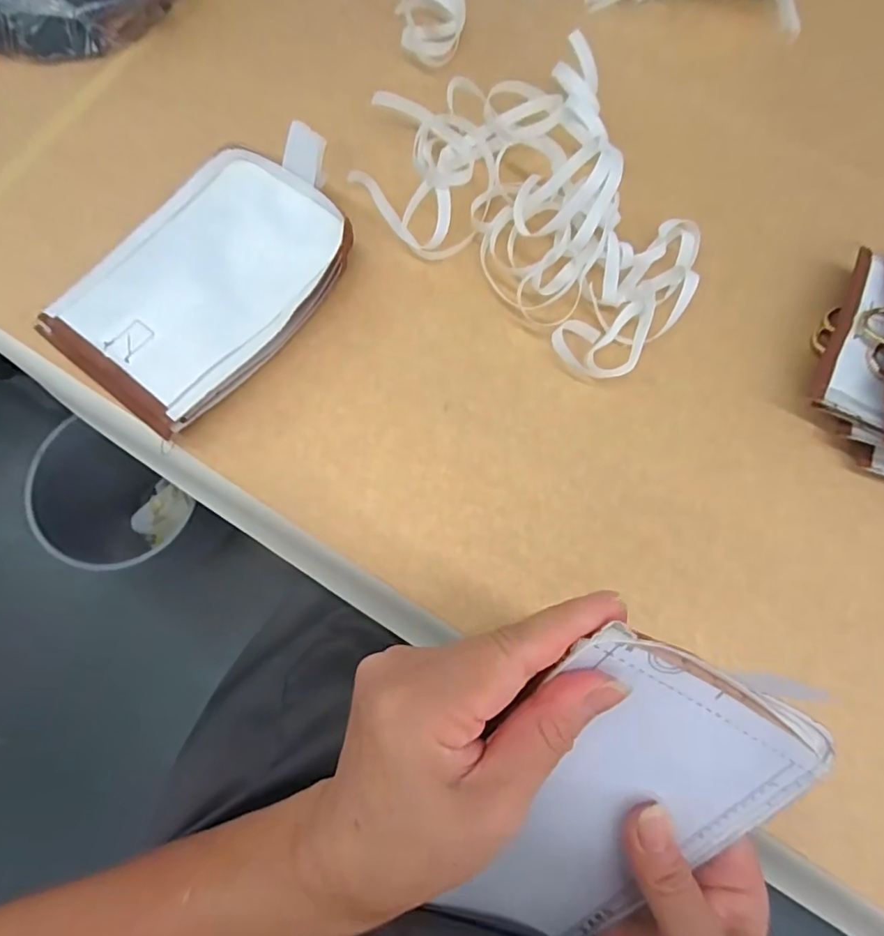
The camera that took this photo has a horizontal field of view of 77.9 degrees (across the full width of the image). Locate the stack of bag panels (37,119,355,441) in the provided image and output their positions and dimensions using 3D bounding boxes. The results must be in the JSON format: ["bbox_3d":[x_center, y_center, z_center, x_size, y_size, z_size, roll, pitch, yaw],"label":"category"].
[{"bbox_3d":[-0.149,-0.131,0.366,0.128,0.035,0.206,38,79,7],"label":"stack of bag panels"}]

